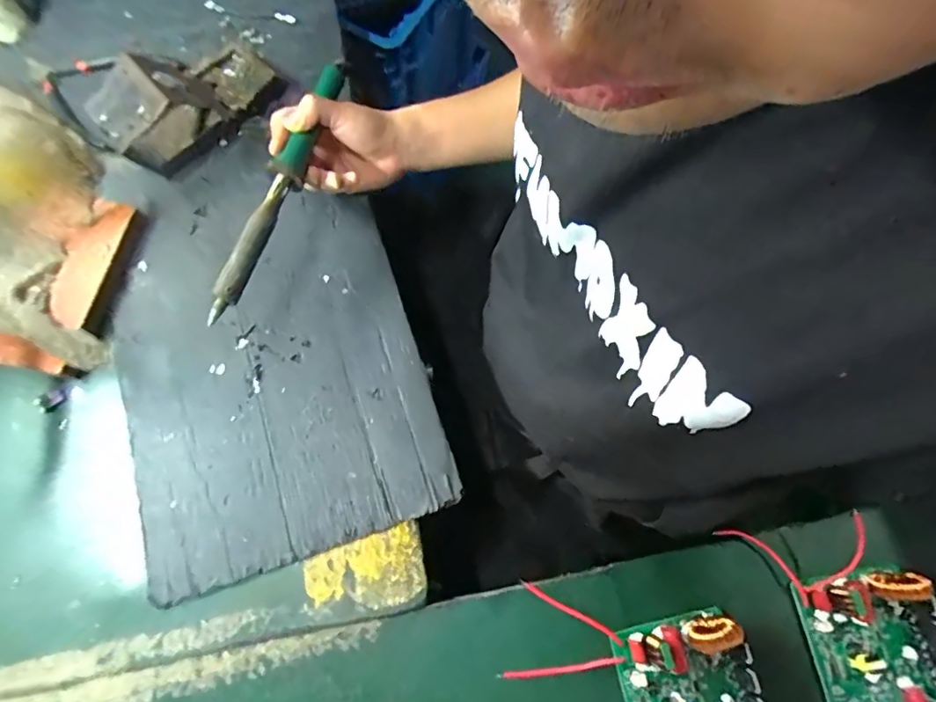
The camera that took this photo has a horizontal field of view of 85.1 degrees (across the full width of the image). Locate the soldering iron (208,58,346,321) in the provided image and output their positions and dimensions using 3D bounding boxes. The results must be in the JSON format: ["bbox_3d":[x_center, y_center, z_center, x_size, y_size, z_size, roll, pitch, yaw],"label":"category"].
[{"bbox_3d":[-0.157,-0.141,0.427,0.022,0.021,0.251,18,74,3],"label":"soldering iron"}]

